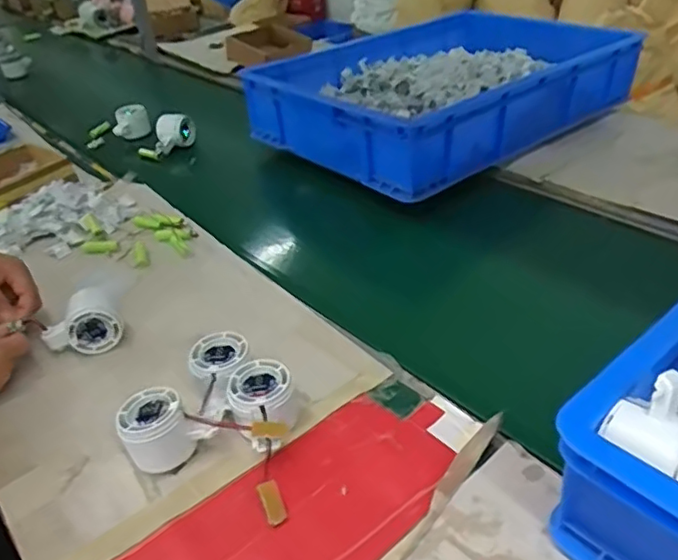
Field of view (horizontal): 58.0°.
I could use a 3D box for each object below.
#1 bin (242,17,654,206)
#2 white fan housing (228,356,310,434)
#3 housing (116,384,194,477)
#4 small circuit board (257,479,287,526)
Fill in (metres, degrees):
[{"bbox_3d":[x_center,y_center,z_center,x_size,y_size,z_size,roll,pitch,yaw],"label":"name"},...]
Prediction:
[{"bbox_3d":[0.173,-0.334,1.078,0.567,0.123,0.410,-30,42,-30],"label":"bin"},{"bbox_3d":[-0.065,0.109,0.546,0.061,0.049,0.063,5,37,16],"label":"white fan housing"},{"bbox_3d":[-0.160,0.132,0.533,0.056,0.051,0.062,-24,38,-23],"label":"housing"},{"bbox_3d":[-0.053,0.175,0.481,0.015,0.004,0.033,-16,68,-20],"label":"small circuit board"}]

